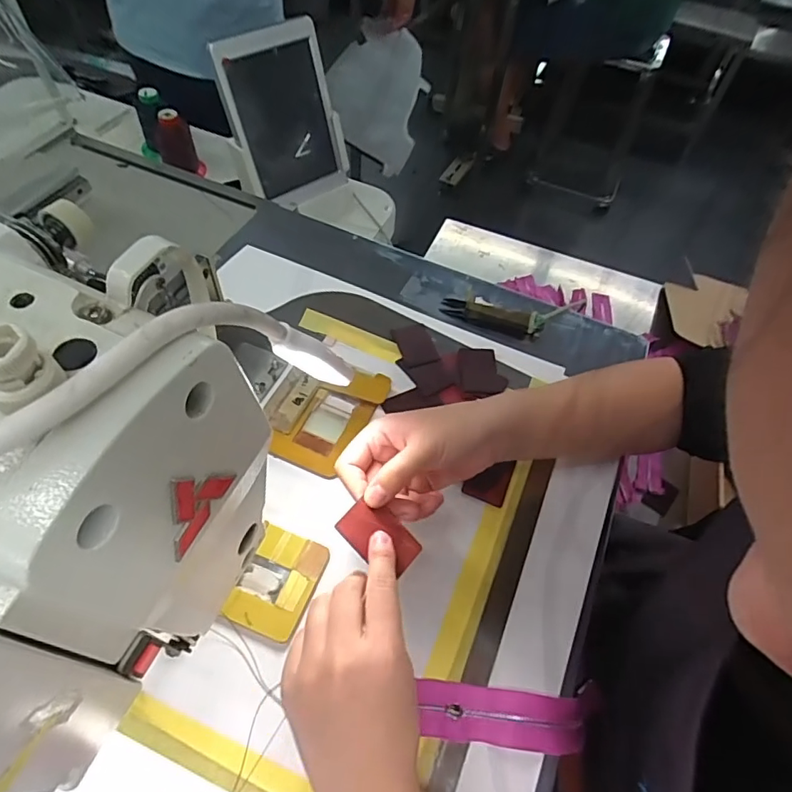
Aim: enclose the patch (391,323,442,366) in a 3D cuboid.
[{"bbox_3d":[0.019,-0.051,0.513,0.035,0.004,0.049,-14,58,-13],"label":"patch"}]

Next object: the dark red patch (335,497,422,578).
[{"bbox_3d":[-0.010,0.089,0.329,0.051,0.006,0.033,47,57,-3],"label":"dark red patch"}]

